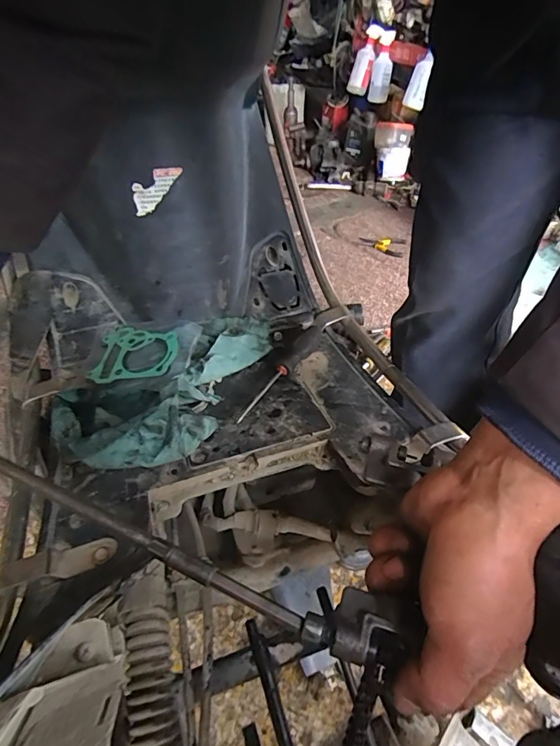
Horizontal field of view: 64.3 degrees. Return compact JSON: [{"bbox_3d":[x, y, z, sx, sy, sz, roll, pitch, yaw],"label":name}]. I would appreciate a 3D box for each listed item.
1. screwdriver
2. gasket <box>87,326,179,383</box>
[{"bbox_3d":[0.007,-0.002,0.549,0.021,0.024,0.183,22,48,20],"label":"screwdriver"},{"bbox_3d":[-0.181,-0.028,0.563,0.110,0.004,0.094,-5,48,12],"label":"gasket"}]

